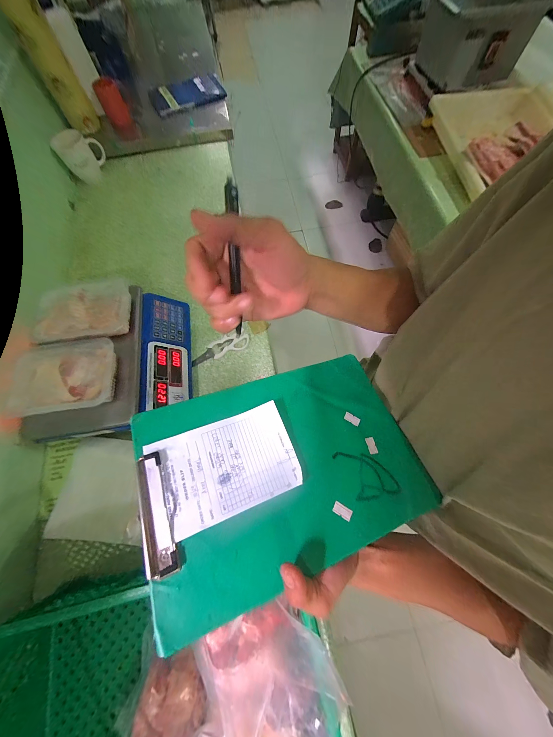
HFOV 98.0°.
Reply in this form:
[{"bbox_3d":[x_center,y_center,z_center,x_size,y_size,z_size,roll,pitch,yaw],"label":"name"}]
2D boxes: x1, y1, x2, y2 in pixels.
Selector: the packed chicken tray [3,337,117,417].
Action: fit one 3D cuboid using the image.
[{"bbox_3d":[-0.412,0.017,0.466,0.184,0.041,0.138,-9,71,-1],"label":"packed chicken tray"}]

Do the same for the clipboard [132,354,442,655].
[{"bbox_3d":[0.010,0.109,0.296,0.320,0.010,0.222,-15,64,-16],"label":"clipboard"}]

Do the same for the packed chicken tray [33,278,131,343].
[{"bbox_3d":[-0.416,-0.124,0.525,0.191,0.039,0.148,-14,71,-2],"label":"packed chicken tray"}]

